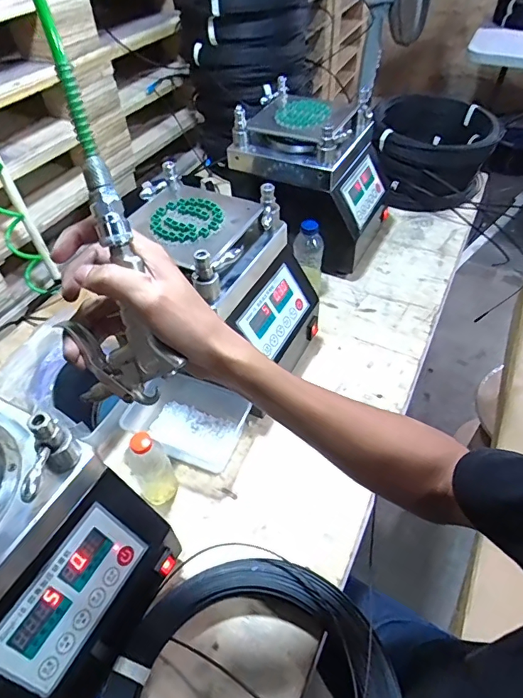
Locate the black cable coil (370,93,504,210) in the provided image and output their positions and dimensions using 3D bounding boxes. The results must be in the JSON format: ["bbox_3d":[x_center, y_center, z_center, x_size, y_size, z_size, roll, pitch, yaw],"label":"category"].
[{"bbox_3d":[0.434,-0.534,1.167,0.279,0.169,0.403,9,50,10],"label":"black cable coil"}]

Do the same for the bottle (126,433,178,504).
[{"bbox_3d":[-0.149,0.162,0.613,0.049,0.134,0.042,-31,55,-23],"label":"bottle"}]

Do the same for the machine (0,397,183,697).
[{"bbox_3d":[-0.267,0.203,0.460,0.261,0.251,0.221,17,52,16],"label":"machine"}]

